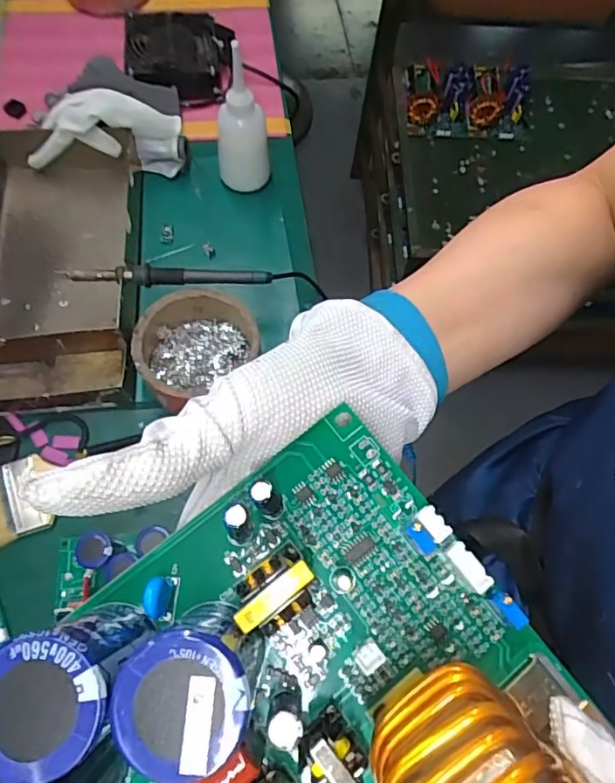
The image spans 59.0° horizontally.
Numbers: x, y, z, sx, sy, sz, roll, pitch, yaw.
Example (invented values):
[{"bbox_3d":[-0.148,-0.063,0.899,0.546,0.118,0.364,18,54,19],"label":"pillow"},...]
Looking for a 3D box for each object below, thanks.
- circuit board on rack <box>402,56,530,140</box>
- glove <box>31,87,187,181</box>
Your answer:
[{"bbox_3d":[0.346,-0.640,1.185,0.278,0.071,0.191,-4,66,-5],"label":"circuit board on rack"},{"bbox_3d":[-0.237,-0.304,0.639,0.175,0.087,0.065,3,65,-2],"label":"glove"}]

